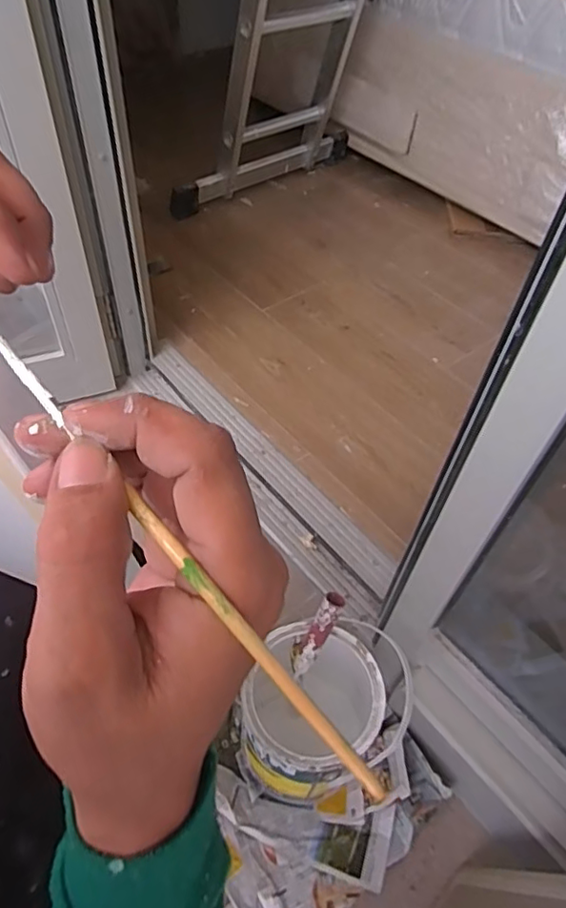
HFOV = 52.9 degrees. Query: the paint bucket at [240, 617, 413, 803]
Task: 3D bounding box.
[{"bbox_3d":[0.056,0.339,0.736,0.208,0.194,0.188,-9,52,-12],"label":"paint bucket"}]

